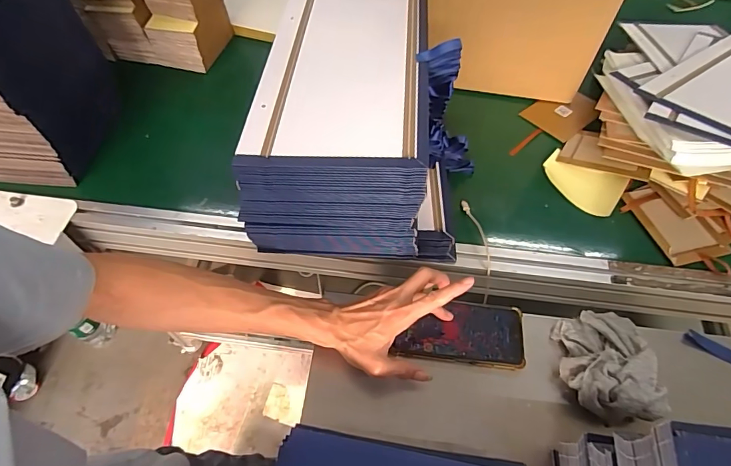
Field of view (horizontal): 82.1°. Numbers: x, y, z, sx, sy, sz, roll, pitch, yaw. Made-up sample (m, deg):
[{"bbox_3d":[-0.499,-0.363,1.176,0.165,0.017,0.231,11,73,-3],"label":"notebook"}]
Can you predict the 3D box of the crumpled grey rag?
[{"bbox_3d":[0.287,0.154,0.504,0.098,0.079,0.135,1,58,1],"label":"crumpled grey rag"}]

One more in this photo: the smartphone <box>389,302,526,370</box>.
[{"bbox_3d":[0.121,0.127,0.540,0.157,0.014,0.080,6,59,3],"label":"smartphone"}]

